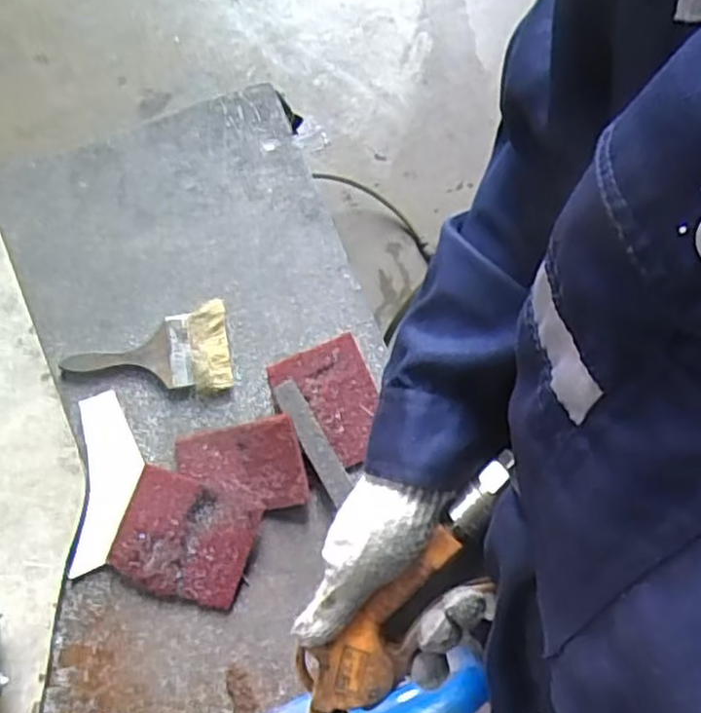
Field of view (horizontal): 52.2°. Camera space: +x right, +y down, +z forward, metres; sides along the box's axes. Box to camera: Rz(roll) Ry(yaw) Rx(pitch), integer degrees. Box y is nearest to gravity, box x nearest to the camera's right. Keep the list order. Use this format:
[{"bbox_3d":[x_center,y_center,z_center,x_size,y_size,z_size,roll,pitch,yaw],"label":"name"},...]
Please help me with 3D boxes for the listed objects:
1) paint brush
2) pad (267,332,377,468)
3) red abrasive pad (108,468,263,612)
[{"bbox_3d":[-0.252,-0.004,0.887,0.201,0.024,0.109,-8,76,-3],"label":"paint brush"},{"bbox_3d":[-0.021,0.057,0.879,0.112,0.020,0.151,-23,77,-7],"label":"pad"},{"bbox_3d":[-0.191,0.210,0.830,0.148,0.027,0.125,19,76,4],"label":"red abrasive pad"}]

